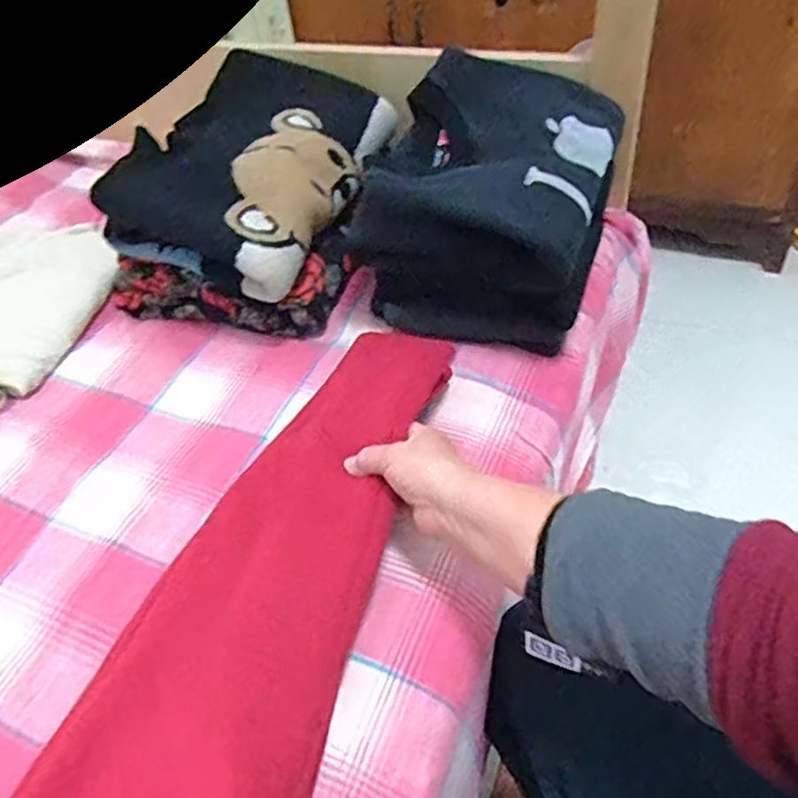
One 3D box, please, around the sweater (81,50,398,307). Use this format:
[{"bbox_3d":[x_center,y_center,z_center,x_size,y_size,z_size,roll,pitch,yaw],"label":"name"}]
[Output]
[{"bbox_3d":[-0.158,-0.259,0.753,0.227,0.096,0.290,16,52,19],"label":"sweater"}]

